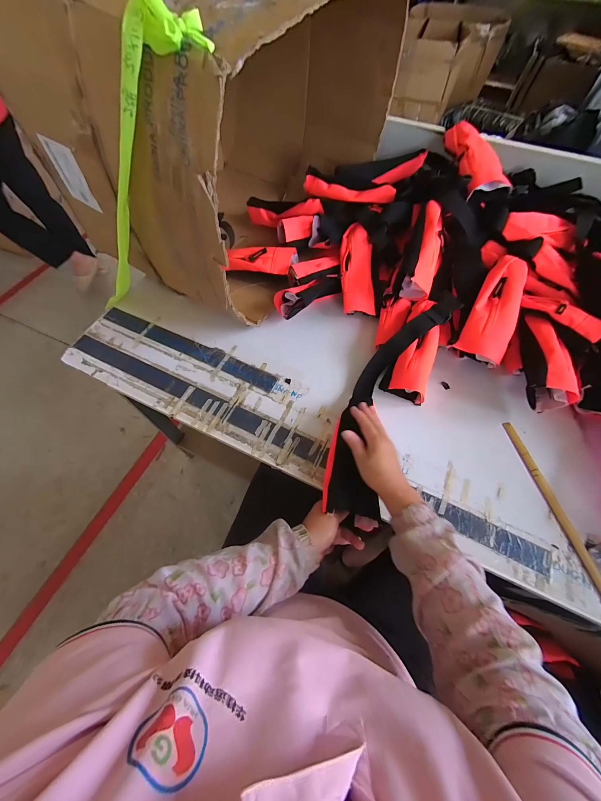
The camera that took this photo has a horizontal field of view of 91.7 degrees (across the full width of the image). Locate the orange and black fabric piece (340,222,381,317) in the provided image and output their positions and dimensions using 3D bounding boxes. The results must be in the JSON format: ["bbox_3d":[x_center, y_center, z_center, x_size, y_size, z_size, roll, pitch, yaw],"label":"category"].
[{"bbox_3d":[0.135,-0.299,0.672,0.089,0.032,0.204,-7,94,-4],"label":"orange and black fabric piece"}]

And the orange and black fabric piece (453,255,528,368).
[{"bbox_3d":[0.385,-0.186,0.576,0.084,0.041,0.217,20,86,9],"label":"orange and black fabric piece"}]

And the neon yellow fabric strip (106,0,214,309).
[{"bbox_3d":[-0.271,-0.300,0.489,0.076,0.531,0.030,21,60,-27],"label":"neon yellow fabric strip"}]

